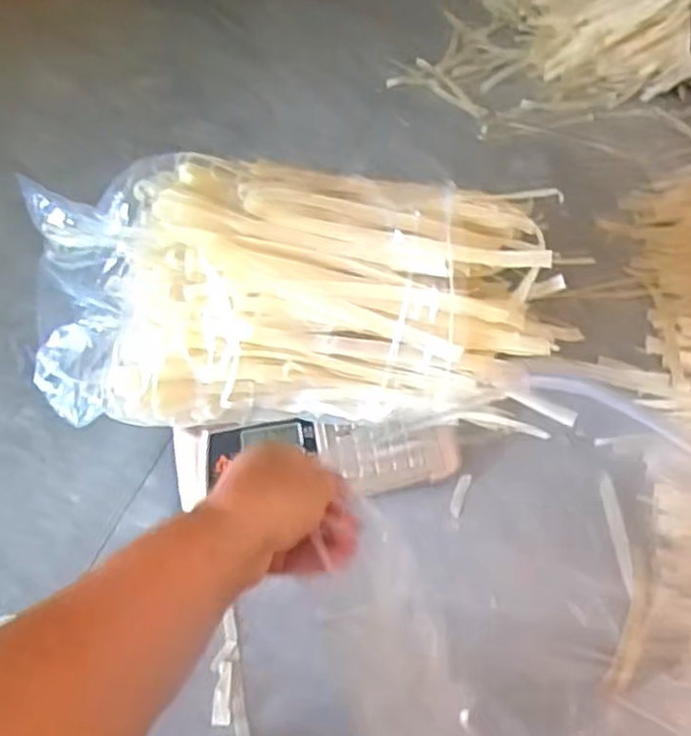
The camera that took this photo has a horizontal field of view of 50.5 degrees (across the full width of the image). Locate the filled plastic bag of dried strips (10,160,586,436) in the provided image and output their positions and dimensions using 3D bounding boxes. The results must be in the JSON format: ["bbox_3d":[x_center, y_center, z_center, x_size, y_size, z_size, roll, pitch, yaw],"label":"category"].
[{"bbox_3d":[-0.083,-0.086,0.776,0.563,0.194,0.251,4,49,1],"label":"filled plastic bag of dried strips"}]

